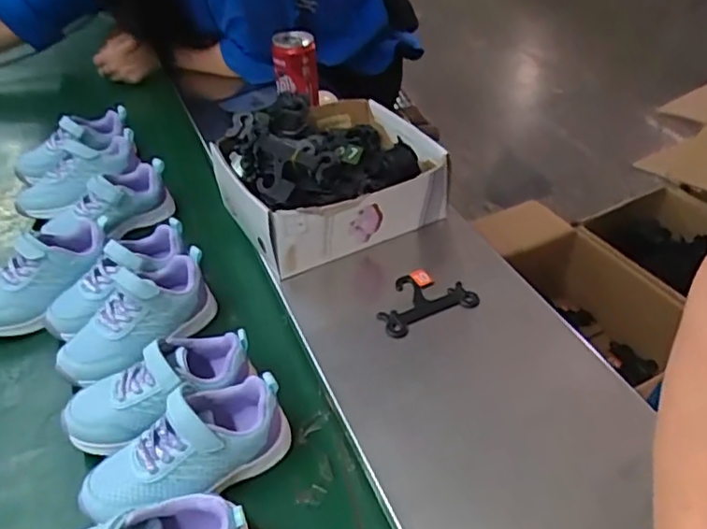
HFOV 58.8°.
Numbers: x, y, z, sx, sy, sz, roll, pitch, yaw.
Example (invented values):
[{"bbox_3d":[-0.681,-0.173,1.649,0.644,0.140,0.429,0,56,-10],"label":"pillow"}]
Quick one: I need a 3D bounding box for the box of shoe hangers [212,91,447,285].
[{"bbox_3d":[-0.031,-0.111,0.737,0.219,0.107,0.224,-20,43,-20],"label":"box of shoe hangers"}]

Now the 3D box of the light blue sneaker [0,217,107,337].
[{"bbox_3d":[-0.328,0.002,0.664,0.079,0.056,0.181,21,57,25],"label":"light blue sneaker"}]

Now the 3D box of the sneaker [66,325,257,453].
[{"bbox_3d":[-0.166,0.108,0.543,0.156,0.074,0.086,-8,39,-7],"label":"sneaker"}]

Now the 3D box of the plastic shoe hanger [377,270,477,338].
[{"bbox_3d":[0.067,0.036,0.641,0.099,0.015,0.067,-18,43,-20],"label":"plastic shoe hanger"}]

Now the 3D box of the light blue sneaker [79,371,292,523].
[{"bbox_3d":[-0.132,0.145,0.498,0.162,0.071,0.068,-16,41,-17],"label":"light blue sneaker"}]

